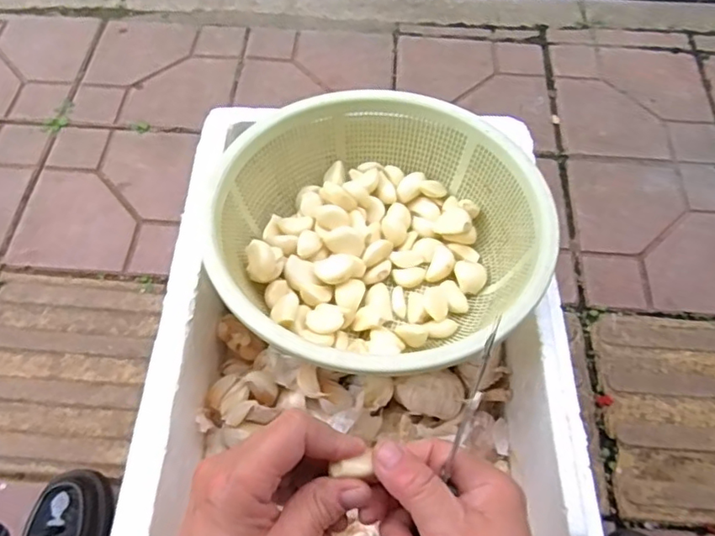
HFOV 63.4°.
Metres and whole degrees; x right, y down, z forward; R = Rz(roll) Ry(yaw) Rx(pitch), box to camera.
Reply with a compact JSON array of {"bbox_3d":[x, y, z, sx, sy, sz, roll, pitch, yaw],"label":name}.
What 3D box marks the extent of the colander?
[{"bbox_3d":[0.015,-0.029,0.457,0.242,0.088,0.229,1,61,-1],"label":"colander"}]

